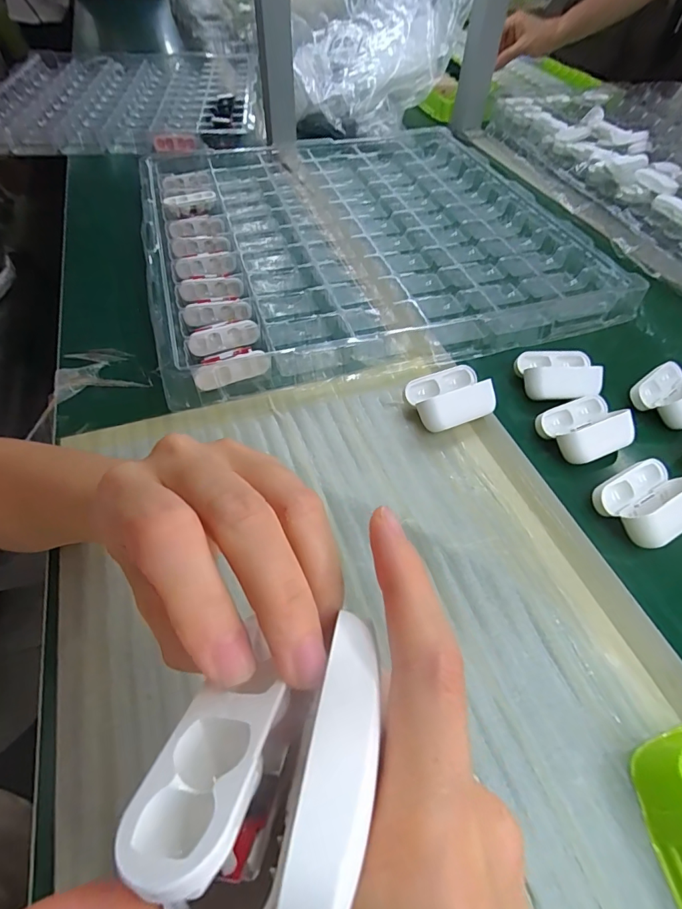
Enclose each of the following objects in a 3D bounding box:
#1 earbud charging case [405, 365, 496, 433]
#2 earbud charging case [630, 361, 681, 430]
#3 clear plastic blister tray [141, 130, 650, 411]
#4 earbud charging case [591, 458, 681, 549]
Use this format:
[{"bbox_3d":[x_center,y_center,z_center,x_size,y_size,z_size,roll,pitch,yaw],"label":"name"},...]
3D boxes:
[{"bbox_3d":[0.087,-0.046,0.360,0.063,0.029,0.048,-16,55,-14],"label":"earbud charging case"},{"bbox_3d":[0.285,-0.052,0.381,0.063,0.028,0.053,-33,61,-24],"label":"earbud charging case"},{"bbox_3d":[0.022,-0.275,0.528,0.469,0.029,0.471,-13,54,-11],"label":"clear plastic blister tray"},{"bbox_3d":[0.217,0.034,0.314,0.063,0.033,0.052,-24,57,-19],"label":"earbud charging case"}]

